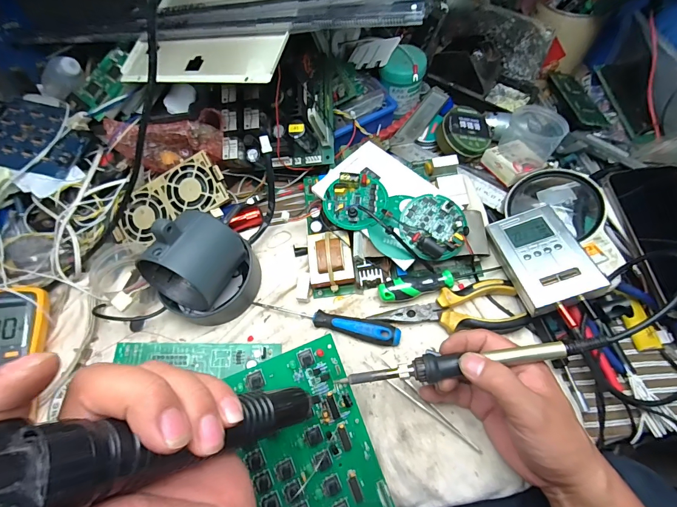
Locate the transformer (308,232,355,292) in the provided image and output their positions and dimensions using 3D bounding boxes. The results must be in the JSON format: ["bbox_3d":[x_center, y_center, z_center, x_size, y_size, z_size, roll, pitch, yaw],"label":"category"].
[{"bbox_3d":[-0.009,0.007,0.394,0.048,0.034,0.057,-8,64,0],"label":"transformer"}]

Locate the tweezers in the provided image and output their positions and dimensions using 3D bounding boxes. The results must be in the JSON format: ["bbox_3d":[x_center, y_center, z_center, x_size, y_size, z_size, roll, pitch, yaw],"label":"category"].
[{"bbox_3d":[0.080,0.141,0.341,0.128,0.009,0.015,35,71,19],"label":"tweezers"}]

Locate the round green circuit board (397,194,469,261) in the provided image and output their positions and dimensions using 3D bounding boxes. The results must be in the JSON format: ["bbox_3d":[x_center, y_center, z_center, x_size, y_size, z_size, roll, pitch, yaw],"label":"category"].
[{"bbox_3d":[0.099,-0.029,0.376,0.070,0.023,0.067,-2,64,3],"label":"round green circuit board"}]

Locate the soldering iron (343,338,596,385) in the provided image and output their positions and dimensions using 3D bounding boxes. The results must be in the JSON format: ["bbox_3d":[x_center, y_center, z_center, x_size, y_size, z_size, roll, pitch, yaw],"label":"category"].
[{"bbox_3d":[0.101,0.090,0.289,0.200,0.019,0.018,-11,64,6],"label":"soldering iron"}]

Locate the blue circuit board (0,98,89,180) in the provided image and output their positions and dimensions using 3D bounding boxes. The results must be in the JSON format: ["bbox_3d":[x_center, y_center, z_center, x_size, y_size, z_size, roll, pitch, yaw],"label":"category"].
[{"bbox_3d":[-0.377,-0.146,0.441,0.119,0.010,0.104,14,61,-3],"label":"blue circuit board"}]

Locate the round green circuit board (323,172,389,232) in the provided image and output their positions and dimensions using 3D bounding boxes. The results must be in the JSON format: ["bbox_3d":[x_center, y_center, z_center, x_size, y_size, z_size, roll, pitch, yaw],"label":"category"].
[{"bbox_3d":[0.019,-0.059,0.385,0.069,0.020,0.060,-15,64,-3],"label":"round green circuit board"}]

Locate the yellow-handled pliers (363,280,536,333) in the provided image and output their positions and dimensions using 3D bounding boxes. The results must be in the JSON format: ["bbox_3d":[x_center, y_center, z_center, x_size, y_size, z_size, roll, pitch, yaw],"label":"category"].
[{"bbox_3d":[0.112,0.058,0.366,0.144,0.029,0.050,-4,64,2],"label":"yellow-handled pliers"}]

